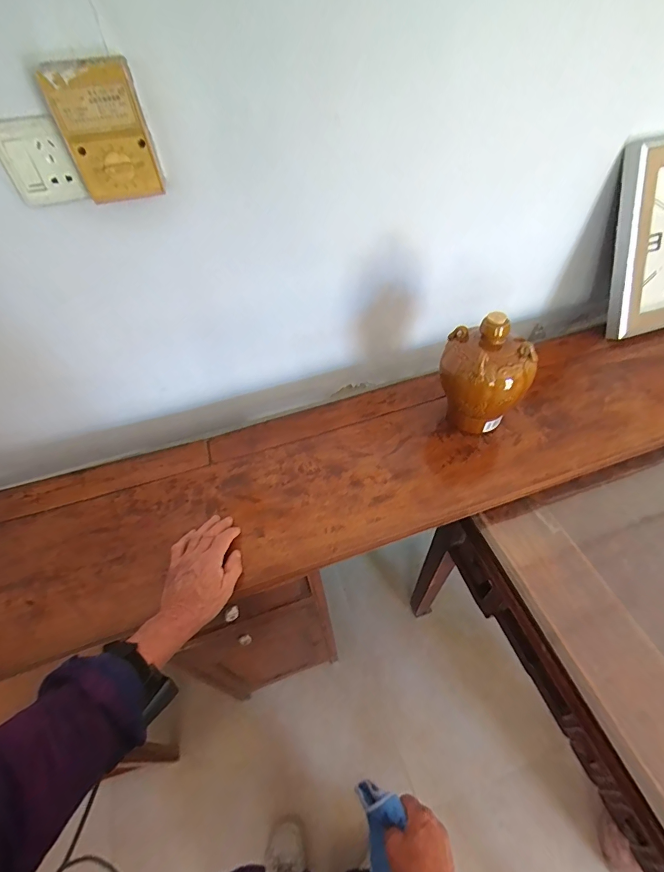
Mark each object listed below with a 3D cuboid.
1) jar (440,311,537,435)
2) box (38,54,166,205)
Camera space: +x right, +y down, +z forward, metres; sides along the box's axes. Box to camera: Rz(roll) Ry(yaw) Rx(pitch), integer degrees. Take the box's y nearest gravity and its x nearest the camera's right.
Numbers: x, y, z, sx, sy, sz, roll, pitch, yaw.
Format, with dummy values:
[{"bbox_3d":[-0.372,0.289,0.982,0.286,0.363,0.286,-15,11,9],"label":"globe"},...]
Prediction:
[{"bbox_3d":[0.255,-0.097,0.683,0.143,0.206,0.137,14,53,15],"label":"jar"},{"bbox_3d":[-0.267,-0.359,0.479,0.097,0.125,0.060,-23,53,-14],"label":"box"}]

